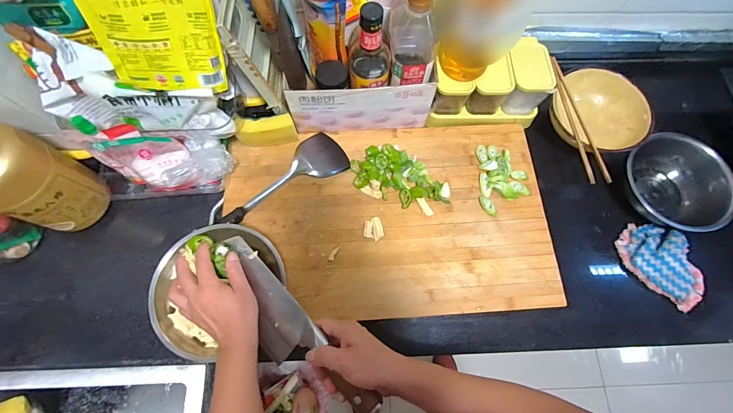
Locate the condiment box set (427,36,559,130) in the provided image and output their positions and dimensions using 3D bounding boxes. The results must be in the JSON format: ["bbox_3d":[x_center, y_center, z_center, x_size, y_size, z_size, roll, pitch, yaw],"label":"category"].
[{"bbox_3d":[0.225,-0.234,0.629,0.207,0.086,0.131,2,73,-2],"label":"condiment box set"}]

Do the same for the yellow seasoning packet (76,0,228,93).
[{"bbox_3d":[-0.257,-0.216,0.410,0.138,0.169,0.019,-9,55,-15],"label":"yellow seasoning packet"}]

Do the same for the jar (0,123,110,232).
[{"bbox_3d":[-0.493,-0.036,0.501,0.087,0.178,0.115,18,73,3],"label":"jar"}]

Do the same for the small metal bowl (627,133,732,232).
[{"bbox_3d":[0.547,-0.035,0.608,0.164,0.068,0.178,-27,76,-10],"label":"small metal bowl"}]

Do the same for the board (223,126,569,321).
[{"bbox_3d":[0.042,0.013,0.588,0.541,0.028,0.334,-3,73,-3],"label":"board"}]

